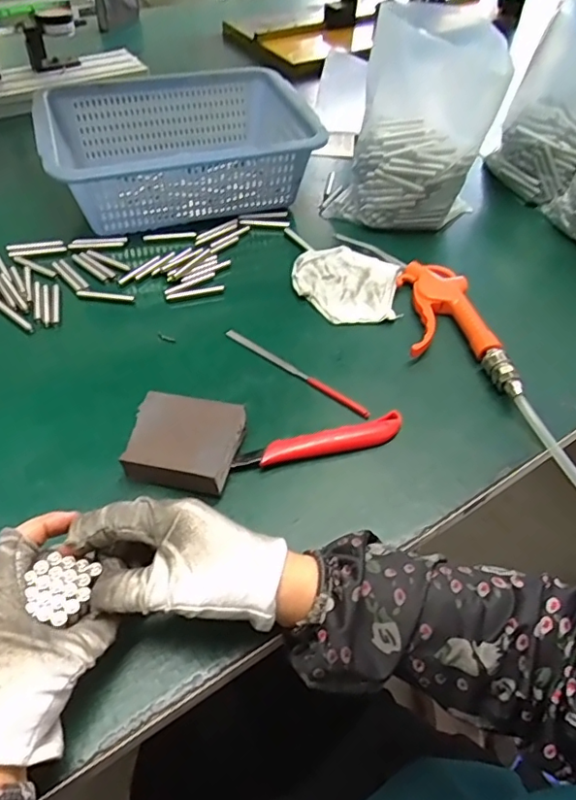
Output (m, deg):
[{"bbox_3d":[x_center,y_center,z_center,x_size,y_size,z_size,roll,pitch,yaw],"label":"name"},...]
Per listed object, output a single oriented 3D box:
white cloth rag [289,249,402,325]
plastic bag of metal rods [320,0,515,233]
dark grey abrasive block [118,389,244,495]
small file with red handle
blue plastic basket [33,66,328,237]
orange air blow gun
[{"bbox_3d":[0.059,-0.122,0.564,0.106,0.021,0.100,5,49,1],"label":"white cloth rag"},{"bbox_3d":[0.138,-0.284,0.587,0.147,0.195,0.100,25,52,17],"label":"plastic bag of metal rods"},{"bbox_3d":[-0.079,0.035,0.418,0.079,0.030,0.073,12,50,7],"label":"dark grey abrasive block"},{"bbox_3d":[0.006,-0.026,0.487,0.156,0.005,0.009,33,55,23],"label":"small file with red handle"},{"bbox_3d":[-0.133,-0.306,0.660,0.287,0.095,0.214,-11,51,-12],"label":"blue plastic basket"},{"bbox_3d":[0.147,-0.069,0.515,0.075,0.026,0.177,-3,50,-6],"label":"orange air blow gun"}]

